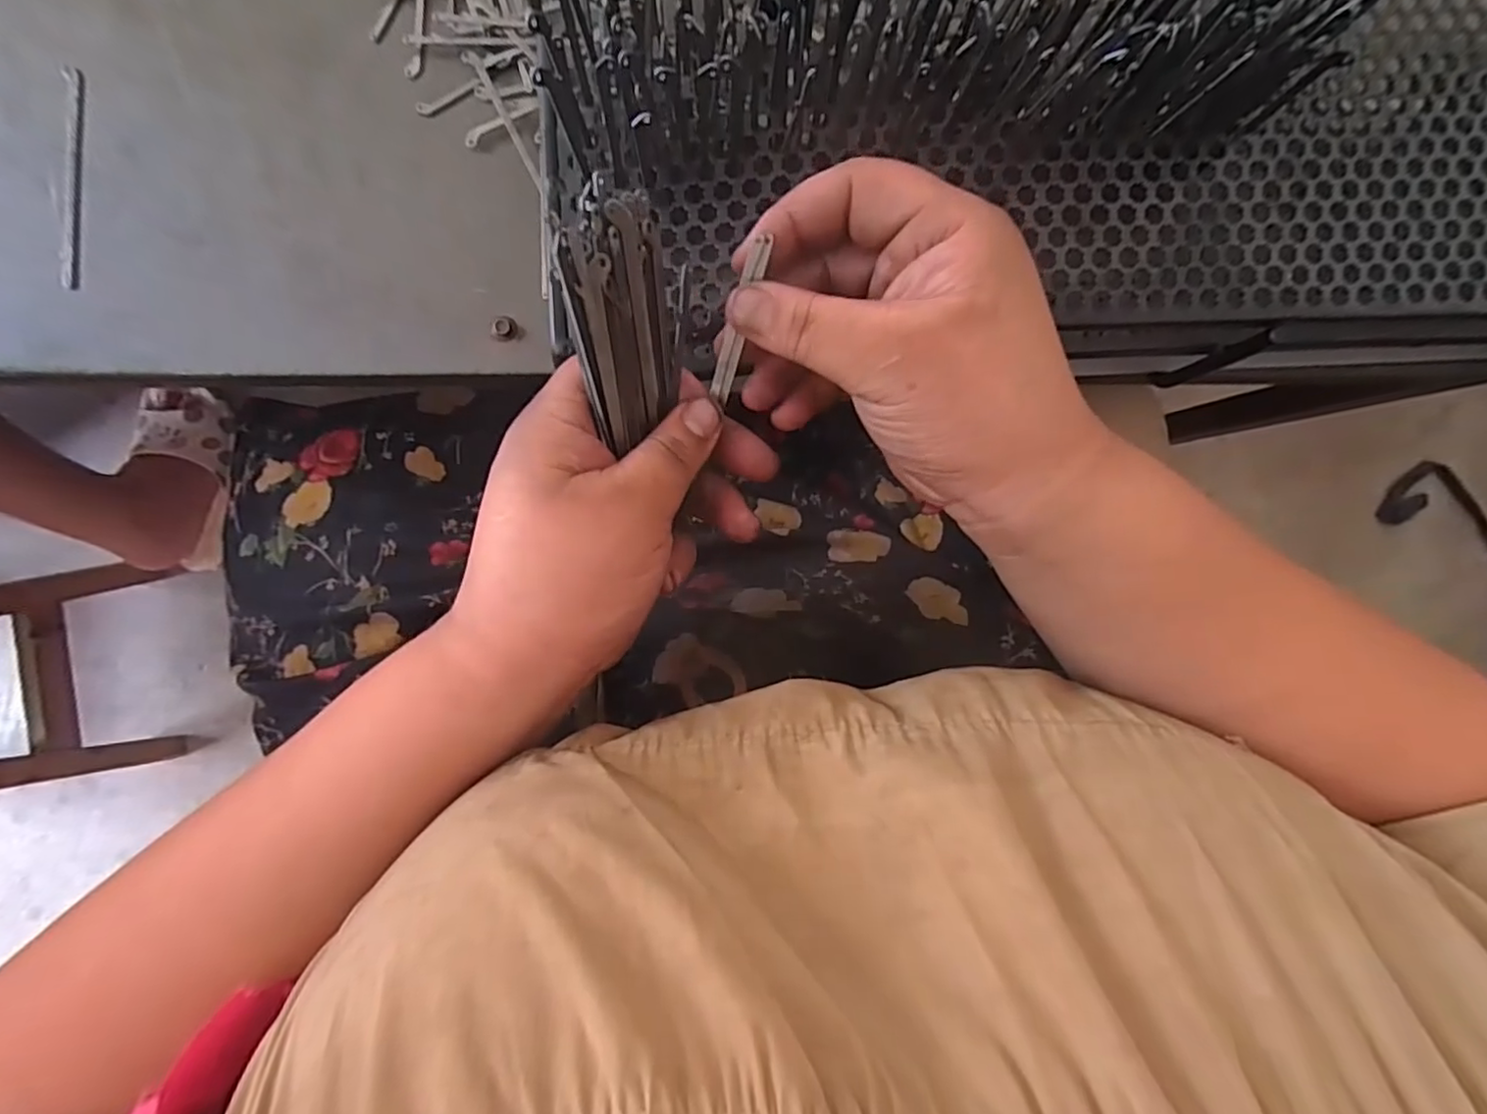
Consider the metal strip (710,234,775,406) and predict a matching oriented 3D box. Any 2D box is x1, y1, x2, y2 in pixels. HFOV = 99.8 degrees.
[{"bbox_3d":[-0.002,-0.077,0.213,0.008,0.004,0.052,20,122,-3],"label":"metal strip"}]

